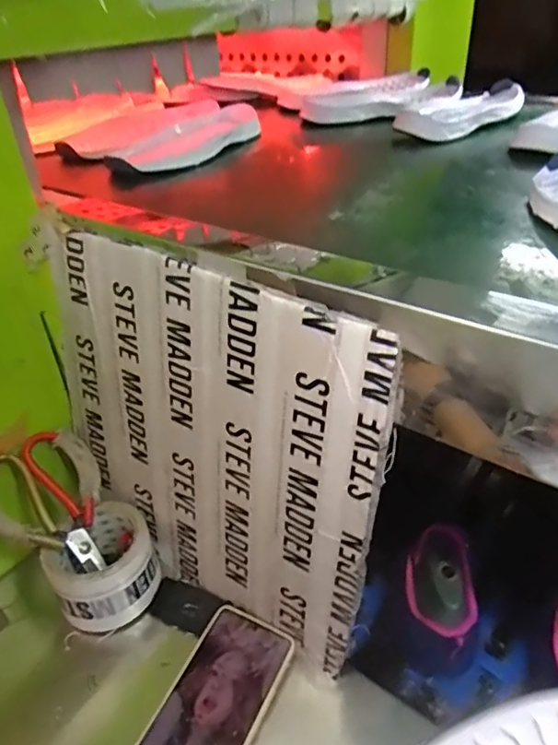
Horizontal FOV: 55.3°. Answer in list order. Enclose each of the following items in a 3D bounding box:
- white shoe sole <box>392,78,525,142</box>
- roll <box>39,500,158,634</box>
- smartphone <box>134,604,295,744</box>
[{"bbox_3d":[0.268,-0.358,0.726,0.100,0.035,0.256,23,42,34],"label":"white shoe sole"},{"bbox_3d":[-0.169,0.186,0.519,0.093,0.070,0.092,-3,34,2],"label":"roll"},{"bbox_3d":[-0.055,0.276,0.432,0.080,0.017,0.167,13,38,24],"label":"smartphone"}]

